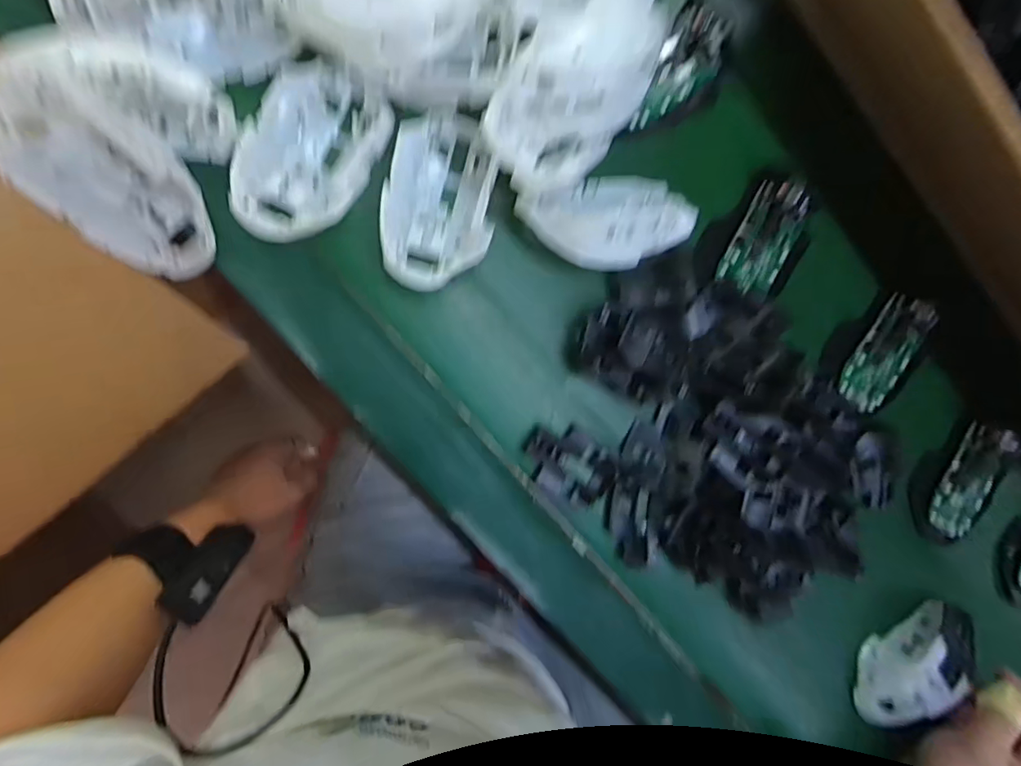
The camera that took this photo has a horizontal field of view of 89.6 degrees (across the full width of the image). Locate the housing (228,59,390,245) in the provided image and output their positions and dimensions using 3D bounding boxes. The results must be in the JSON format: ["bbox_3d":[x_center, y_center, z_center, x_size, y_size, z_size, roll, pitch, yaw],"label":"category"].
[{"bbox_3d":[-0.124,-0.138,0.315,0.066,0.034,0.110,30,86,-9],"label":"housing"}]

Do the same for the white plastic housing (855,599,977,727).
[{"bbox_3d":[0.321,0.224,0.405,0.107,0.033,0.057,-36,96,-7],"label":"white plastic housing"}]

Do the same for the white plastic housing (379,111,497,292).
[{"bbox_3d":[-0.047,-0.117,0.336,0.065,0.047,0.117,5,90,-10],"label":"white plastic housing"}]

